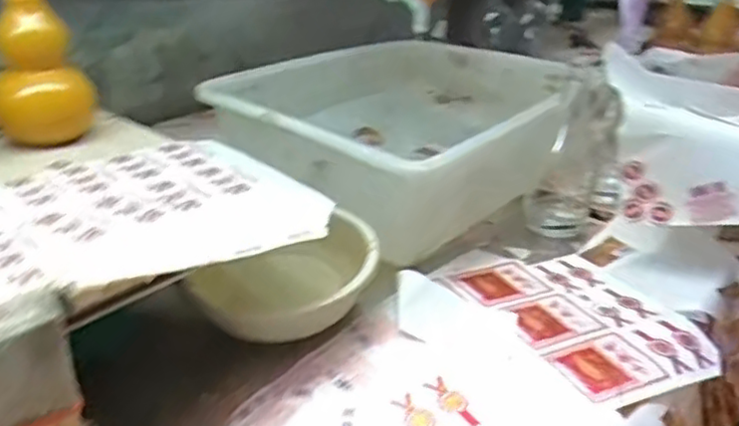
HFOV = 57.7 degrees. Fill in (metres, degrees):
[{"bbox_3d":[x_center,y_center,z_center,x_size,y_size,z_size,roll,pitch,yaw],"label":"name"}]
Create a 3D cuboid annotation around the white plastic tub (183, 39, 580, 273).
[{"bbox_3d":[0.047,-0.141,0.921,0.361,0.127,0.462,26,36,33],"label":"white plastic tub"}]

